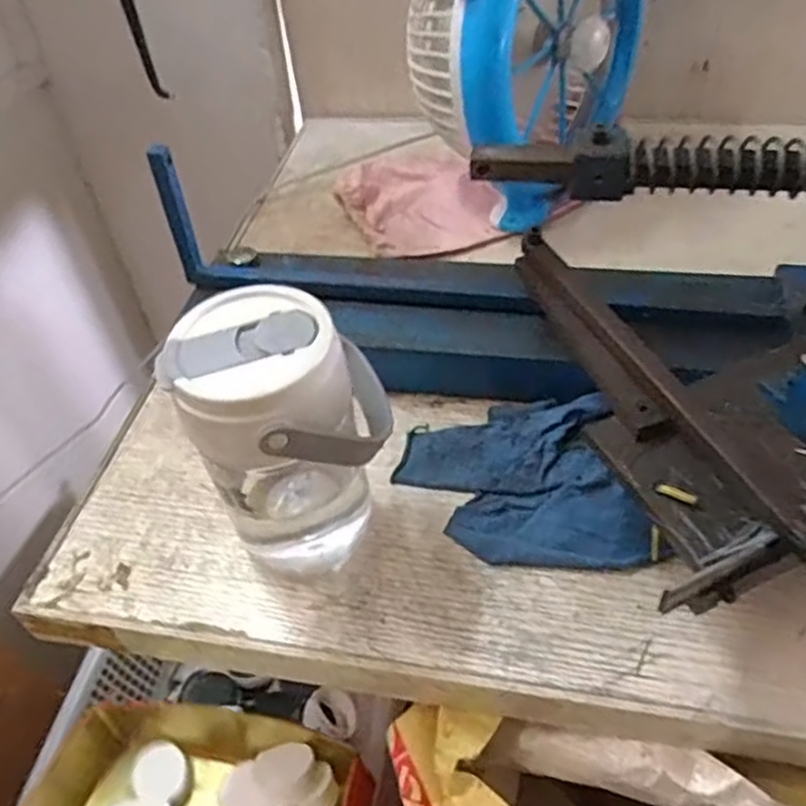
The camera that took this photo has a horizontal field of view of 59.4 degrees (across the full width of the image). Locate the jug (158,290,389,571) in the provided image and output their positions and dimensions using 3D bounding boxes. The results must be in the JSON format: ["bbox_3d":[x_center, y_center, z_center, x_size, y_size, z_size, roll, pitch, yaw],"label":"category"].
[{"bbox_3d":[-0.057,0.027,0.368,0.096,0.155,0.087,-28,50,-20],"label":"jug"}]

